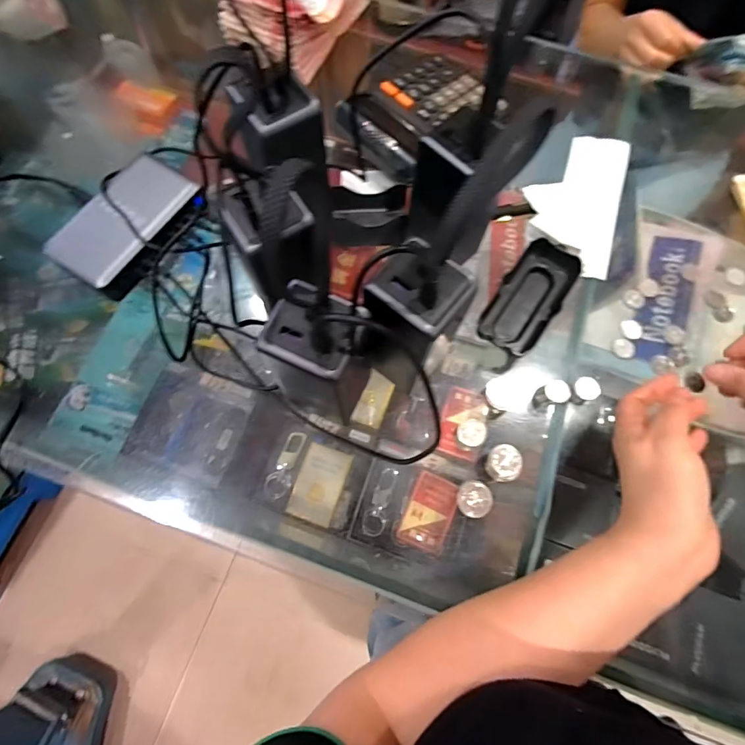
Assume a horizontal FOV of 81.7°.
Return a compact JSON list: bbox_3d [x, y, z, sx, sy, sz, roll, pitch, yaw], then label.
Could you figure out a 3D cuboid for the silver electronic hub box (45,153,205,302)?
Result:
[{"bbox_3d":[-0.214,-0.130,0.381,0.080,0.025,0.124,32,74,8],"label":"silver electronic hub box"}]

